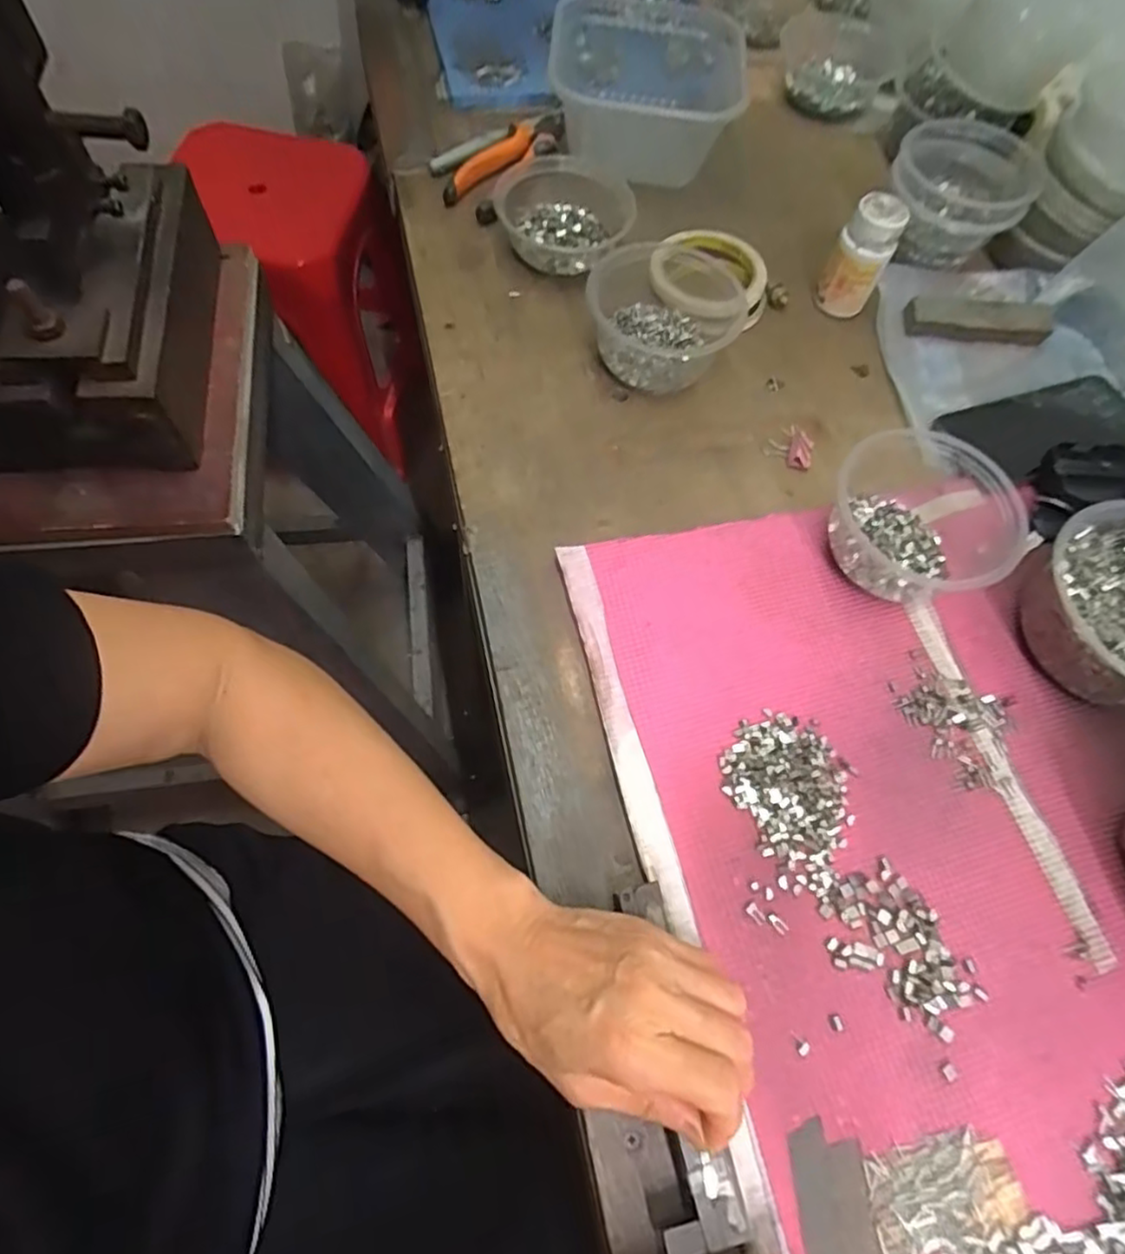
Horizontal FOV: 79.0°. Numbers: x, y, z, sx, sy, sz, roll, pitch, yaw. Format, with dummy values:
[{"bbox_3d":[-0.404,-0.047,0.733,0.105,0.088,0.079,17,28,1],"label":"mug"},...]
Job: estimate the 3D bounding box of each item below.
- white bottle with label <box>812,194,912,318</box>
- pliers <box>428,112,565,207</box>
[{"bbox_3d":[0.241,-0.299,0.558,0.045,0.087,0.037,27,66,8],"label":"white bottle with label"},{"bbox_3d":[-0.055,-0.438,0.623,0.144,0.016,0.051,-27,71,-17],"label":"pliers"}]

